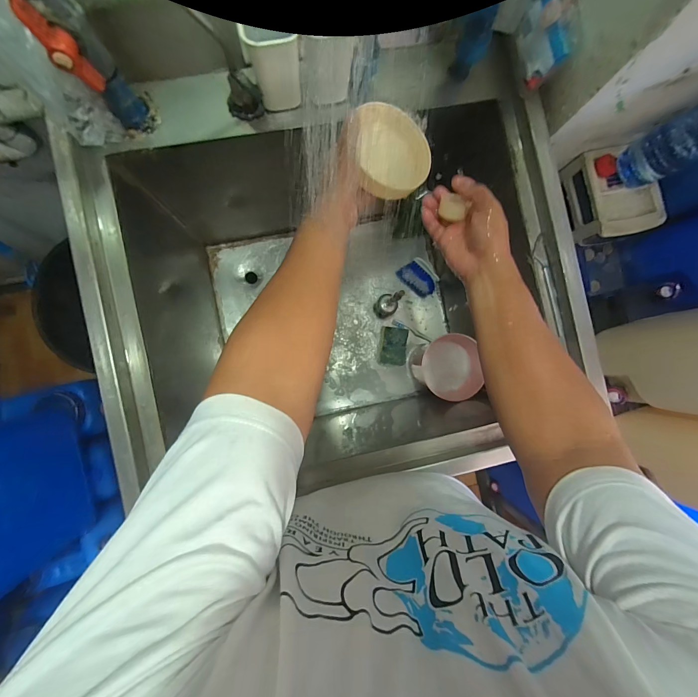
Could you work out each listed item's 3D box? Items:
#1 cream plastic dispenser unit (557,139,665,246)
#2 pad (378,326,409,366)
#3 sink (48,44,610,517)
[{"bbox_3d":[0.512,-0.298,0.606,0.130,0.065,0.168,-17,90,-5],"label":"cream plastic dispenser unit"},{"bbox_3d":[0.120,-0.007,0.841,0.077,0.035,0.104,7,88,-4],"label":"pad"},{"bbox_3d":[-0.028,-0.116,0.660,0.719,0.440,0.709,-5,89,-5],"label":"sink"}]

